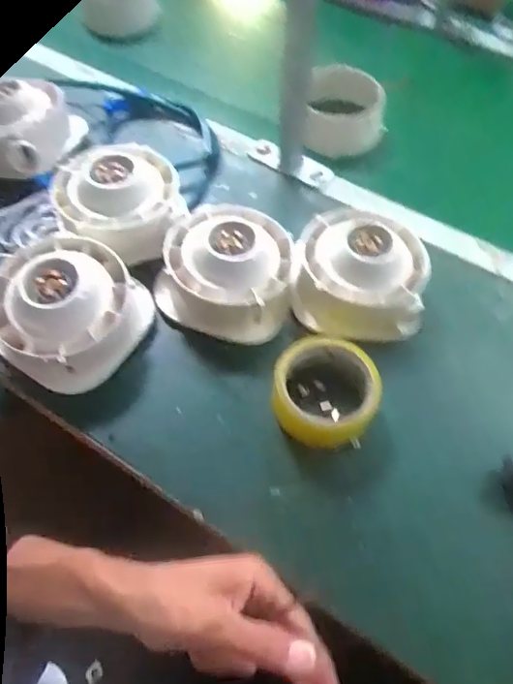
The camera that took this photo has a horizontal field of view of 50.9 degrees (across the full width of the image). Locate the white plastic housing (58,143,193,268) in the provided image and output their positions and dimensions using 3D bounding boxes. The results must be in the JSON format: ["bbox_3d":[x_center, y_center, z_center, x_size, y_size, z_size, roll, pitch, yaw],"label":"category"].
[{"bbox_3d":[-0.151,-0.158,0.595,0.132,0.070,0.135,-14,59,-11],"label":"white plastic housing"}]

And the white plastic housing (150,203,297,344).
[{"bbox_3d":[-0.028,-0.082,0.573,0.136,0.074,0.140,1,57,-2],"label":"white plastic housing"}]

